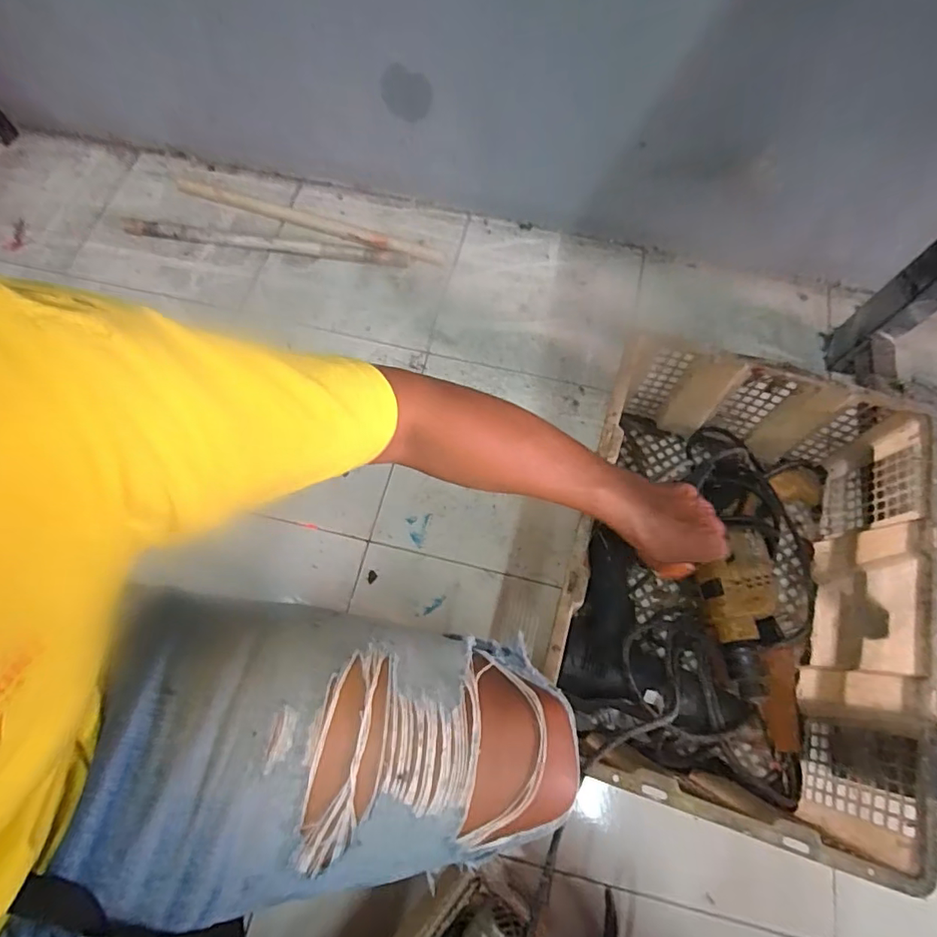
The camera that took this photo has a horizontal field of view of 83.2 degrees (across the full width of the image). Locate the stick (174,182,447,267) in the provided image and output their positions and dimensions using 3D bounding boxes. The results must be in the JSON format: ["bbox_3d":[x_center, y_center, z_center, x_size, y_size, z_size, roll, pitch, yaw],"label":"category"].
[{"bbox_3d":[-0.263,-0.410,0.870,0.459,0.012,0.031,18,70,6],"label":"stick"}]

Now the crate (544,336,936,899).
[{"bbox_3d":[0.289,0.123,0.600,0.334,0.168,0.461,16,70,5],"label":"crate"}]

